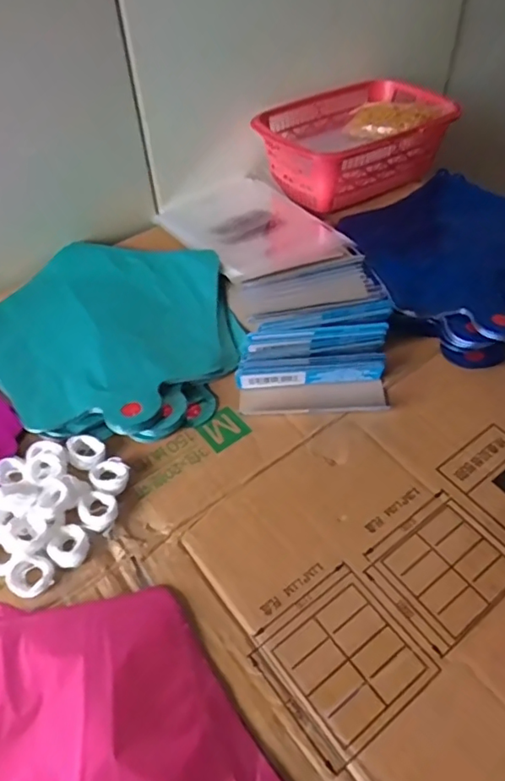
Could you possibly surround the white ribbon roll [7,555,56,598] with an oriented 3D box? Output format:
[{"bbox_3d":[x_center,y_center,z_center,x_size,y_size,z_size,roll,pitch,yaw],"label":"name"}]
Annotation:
[{"bbox_3d":[-0.139,0.118,0.356,0.027,0.008,0.023,-33,56,-24],"label":"white ribbon roll"}]

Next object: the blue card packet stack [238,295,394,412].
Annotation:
[{"bbox_3d":[0.050,-0.031,0.450,0.116,0.037,0.090,0,49,1],"label":"blue card packet stack"}]

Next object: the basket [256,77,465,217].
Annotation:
[{"bbox_3d":[0.115,-0.281,0.656,0.219,0.086,0.147,-27,54,-20],"label":"basket"}]

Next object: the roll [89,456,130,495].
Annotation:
[{"bbox_3d":[-0.098,0.062,0.397,0.028,0.010,0.026,-1,49,1],"label":"roll"}]

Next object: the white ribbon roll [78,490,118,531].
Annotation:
[{"bbox_3d":[-0.103,0.080,0.380,0.024,0.010,0.029,-28,54,-20],"label":"white ribbon roll"}]

